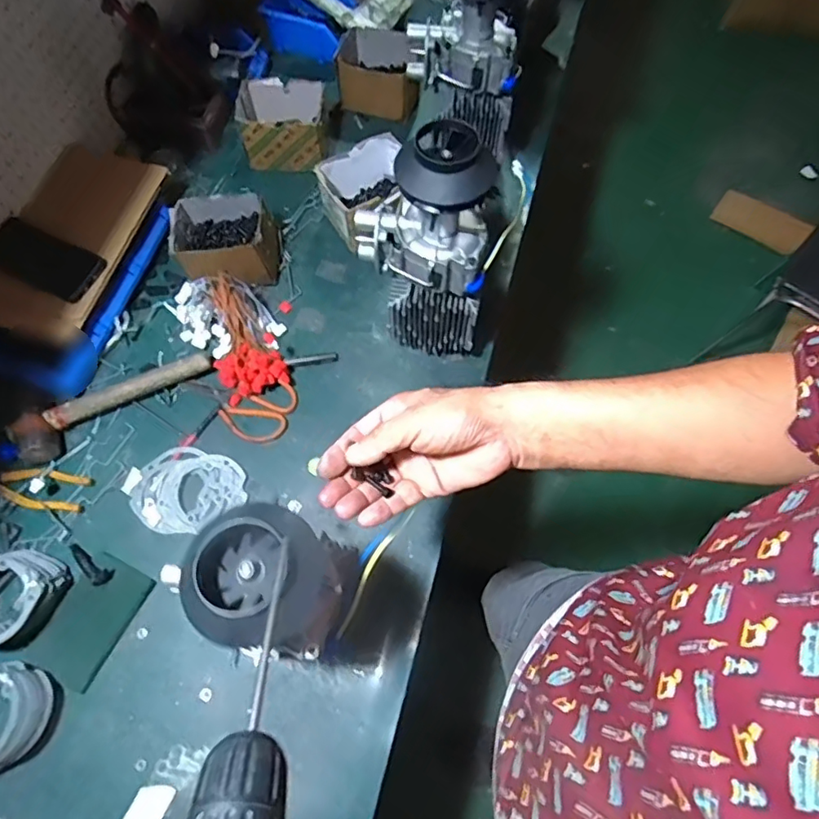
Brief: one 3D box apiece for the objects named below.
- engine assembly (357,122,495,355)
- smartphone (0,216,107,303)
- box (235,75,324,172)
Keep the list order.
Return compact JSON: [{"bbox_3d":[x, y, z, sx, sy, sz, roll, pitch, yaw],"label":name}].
[{"bbox_3d":[0.019,-0.193,0.688,0.153,0.294,0.116,-2,67,1],"label":"engine assembly"},{"bbox_3d":[-0.525,-0.216,0.792,0.168,0.017,0.077,26,80,5],"label":"smartphone"},{"bbox_3d":[-0.222,-0.495,0.962,0.152,0.088,0.116,2,67,2],"label":"box"}]

